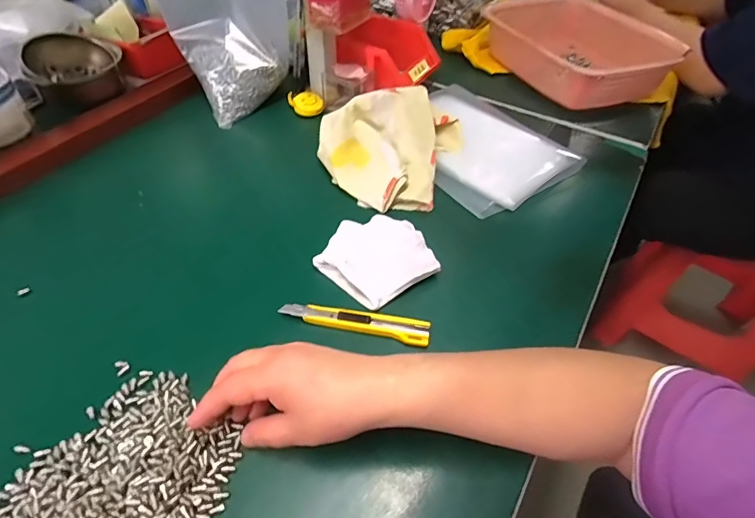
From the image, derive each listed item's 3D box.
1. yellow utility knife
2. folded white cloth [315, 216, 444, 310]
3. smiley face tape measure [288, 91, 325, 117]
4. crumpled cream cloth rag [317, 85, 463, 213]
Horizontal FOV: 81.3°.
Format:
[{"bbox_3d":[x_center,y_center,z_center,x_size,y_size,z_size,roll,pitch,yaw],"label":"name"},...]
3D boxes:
[{"bbox_3d":[-0.020,0.055,0.395,0.134,0.009,0.022,10,47,6],"label":"yellow utility knife"},{"bbox_3d":[-0.005,-0.005,0.446,0.100,0.020,0.107,-25,53,-24],"label":"folded white cloth"},{"bbox_3d":[-0.105,-0.233,0.647,0.041,0.022,0.050,-24,53,-23],"label":"smiley face tape measure"},{"bbox_3d":[0.012,-0.138,0.530,0.173,0.067,0.159,8,47,5],"label":"crumpled cream cloth rag"}]

